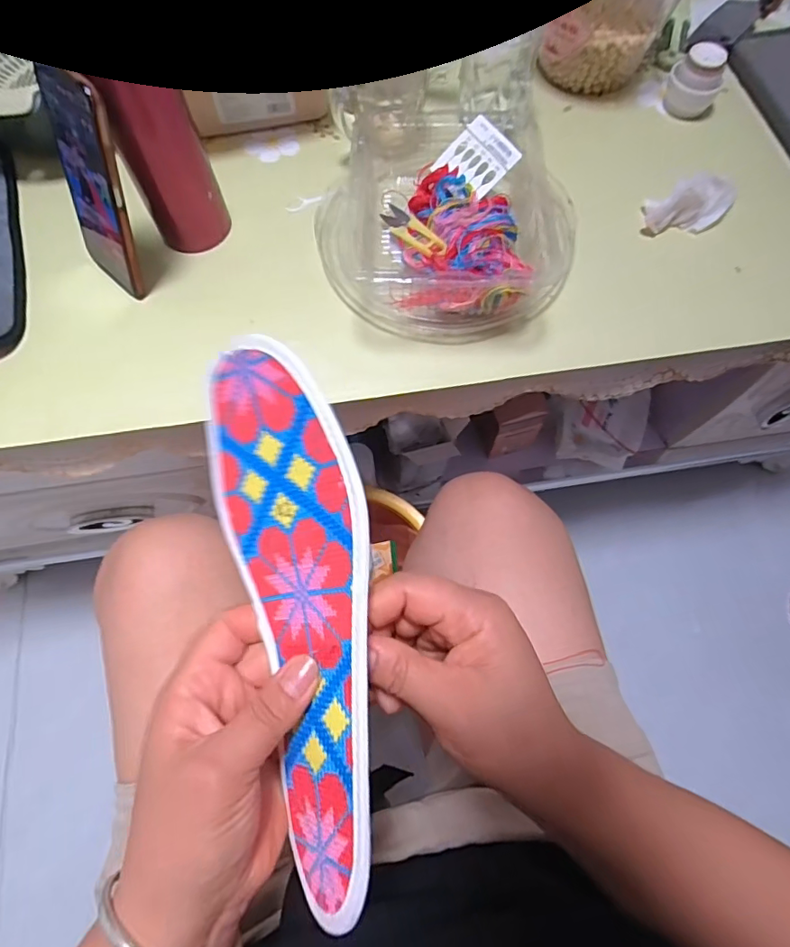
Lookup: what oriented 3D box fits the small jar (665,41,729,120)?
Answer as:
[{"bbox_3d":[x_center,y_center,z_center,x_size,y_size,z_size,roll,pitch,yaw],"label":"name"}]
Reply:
[{"bbox_3d":[0.312,-0.405,0.524,0.044,0.050,0.047,0,70,0],"label":"small jar"}]

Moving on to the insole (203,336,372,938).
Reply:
[{"bbox_3d":[-0.041,0.058,0.225,0.080,0.018,0.238,-21,79,30],"label":"insole"}]

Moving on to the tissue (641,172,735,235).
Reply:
[{"bbox_3d":[0.276,-0.249,0.471,0.074,0.044,0.040,-11,70,-4],"label":"tissue"}]

